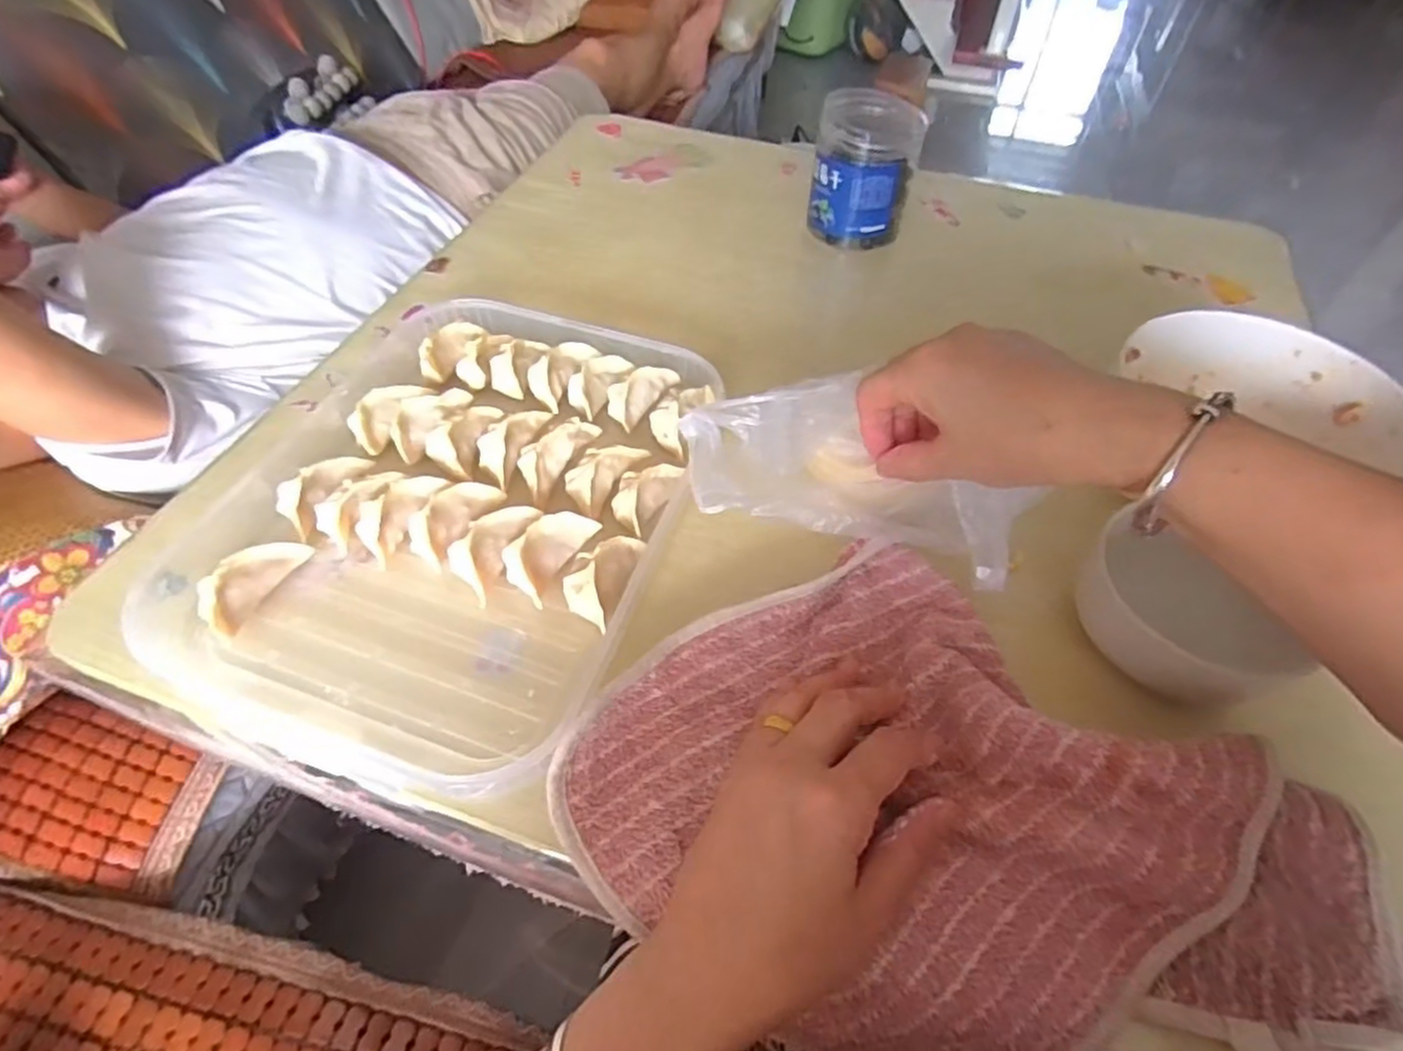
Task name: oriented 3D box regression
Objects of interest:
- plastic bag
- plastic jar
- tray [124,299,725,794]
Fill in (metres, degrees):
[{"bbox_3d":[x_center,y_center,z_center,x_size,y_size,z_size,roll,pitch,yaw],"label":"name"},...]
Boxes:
[{"bbox_3d":[0.078,-0.026,0.365,0.178,0.042,0.086,21,54,5],"label":"plastic bag"},{"bbox_3d":[0.137,-0.300,0.591,0.085,0.099,0.072,9,53,5],"label":"plastic jar"},{"bbox_3d":[-0.135,-0.019,0.403,0.232,0.033,0.300,16,53,10],"label":"tray"}]

